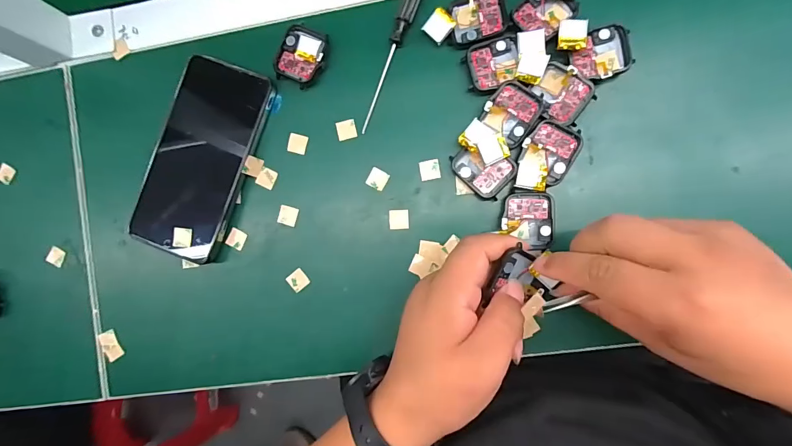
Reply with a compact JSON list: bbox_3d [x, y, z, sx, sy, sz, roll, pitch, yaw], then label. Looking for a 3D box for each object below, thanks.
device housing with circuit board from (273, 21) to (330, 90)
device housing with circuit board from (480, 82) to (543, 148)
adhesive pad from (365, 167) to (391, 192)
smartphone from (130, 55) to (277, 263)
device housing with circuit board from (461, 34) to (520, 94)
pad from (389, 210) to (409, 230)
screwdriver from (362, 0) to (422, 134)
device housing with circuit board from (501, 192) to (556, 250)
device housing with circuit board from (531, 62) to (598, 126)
[{"bbox_3d":[-0.077,-0.136,0.314,0.038,0.008,0.046,25,92,6],"label":"device housing with circuit board"},{"bbox_3d":[0.087,-0.082,0.290,0.037,0.010,0.039,33,93,5],"label":"device housing with circuit board"},{"bbox_3d":[-0.015,-0.036,0.313,0.016,0.004,0.015,29,93,6],"label":"adhesive pad"},{"bbox_3d":[-0.162,-0.052,0.322,0.078,0.015,0.159,20,92,6],"label":"smartphone"},{"bbox_3d":[0.075,-0.122,0.295,0.042,0.012,0.037,-16,88,6],"label":"device housing with circuit board"},{"bbox_3d":[0.002,-0.003,0.310,0.016,0.004,0.016,-1,90,6],"label":"pad"},{"bbox_3d":[-0.004,-0.136,0.306,0.013,0.013,0.129,23,92,6],"label":"screwdriver"},{"bbox_3d":[0.101,-0.002,0.291,0.038,0.012,0.042,2,90,6],"label":"device housing with circuit board"},{"bbox_3d":[0.124,-0.096,0.286,0.041,0.014,0.034,38,94,5],"label":"device housing with circuit board"}]

